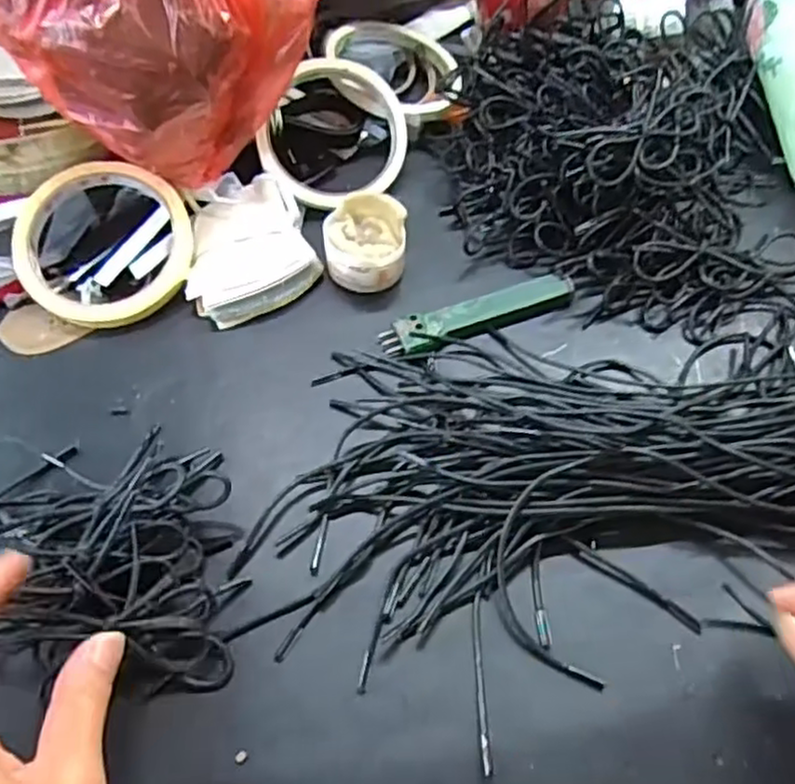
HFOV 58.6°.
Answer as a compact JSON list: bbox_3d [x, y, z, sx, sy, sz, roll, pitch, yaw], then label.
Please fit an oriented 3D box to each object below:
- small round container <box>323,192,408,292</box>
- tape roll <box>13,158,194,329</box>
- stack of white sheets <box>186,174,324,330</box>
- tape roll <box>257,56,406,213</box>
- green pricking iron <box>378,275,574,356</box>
[{"bbox_3d":[-0.018,-0.083,0.394,0.044,0.044,0.046,0,57,0],"label":"small round container"},{"bbox_3d":[-0.160,-0.082,0.391,0.091,0.016,0.095,1,84,-8],"label":"tape roll"},{"bbox_3d":[-0.088,-0.080,0.404,0.072,0.023,0.076,-24,59,-14],"label":"stack of white sheets"},{"bbox_3d":[-0.039,-0.158,0.434,0.092,0.013,0.092,1,87,-13],"label":"tape roll"},{"bbox_3d":[0.044,-0.041,0.380,0.105,0.011,0.020,-14,58,-9],"label":"green pricking iron"}]

